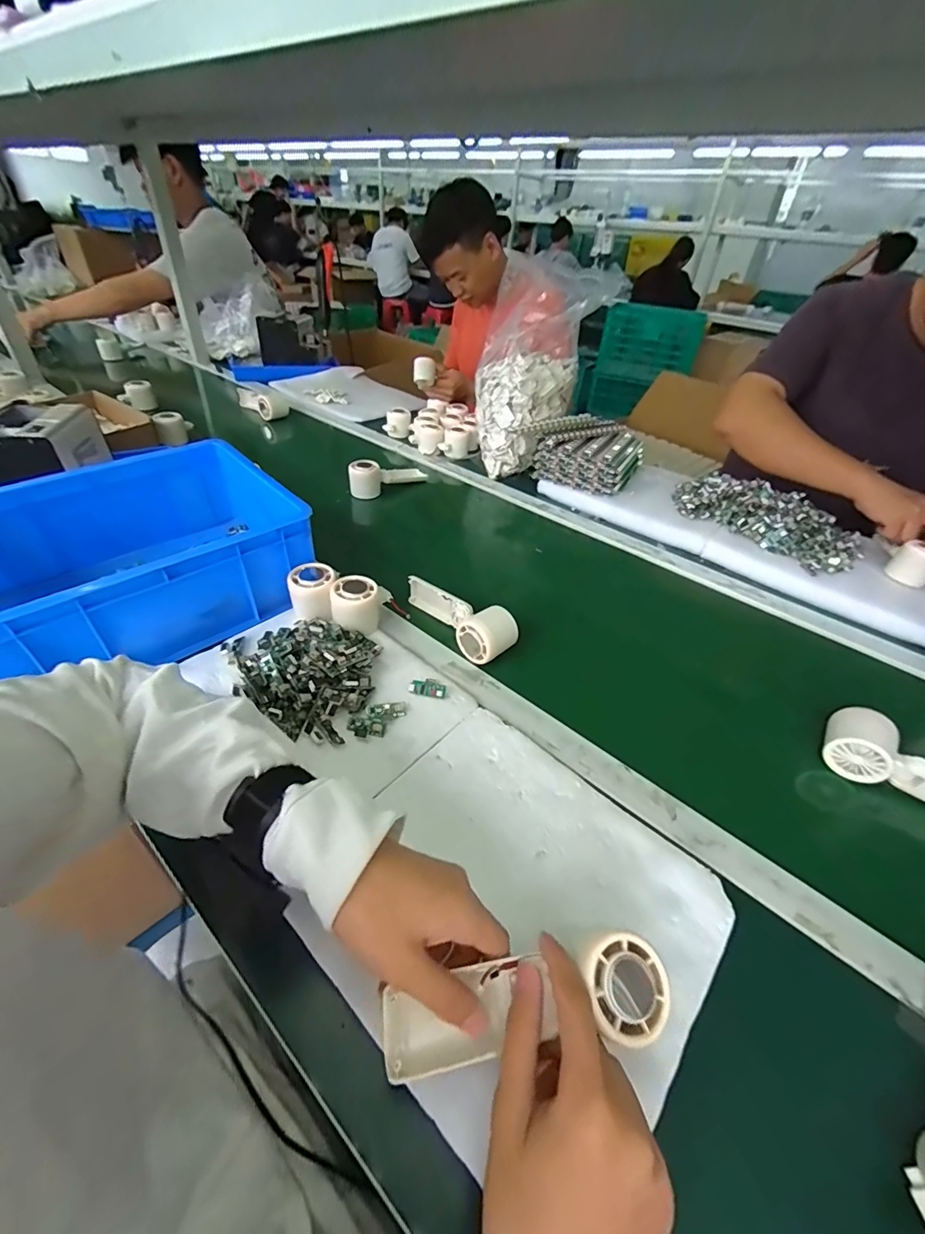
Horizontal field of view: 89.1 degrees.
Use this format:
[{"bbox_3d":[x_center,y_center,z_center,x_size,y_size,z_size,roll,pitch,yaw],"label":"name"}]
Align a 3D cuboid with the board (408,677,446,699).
[{"bbox_3d":[-0.037,0.076,0.504,0.040,0.004,0.021,12,61,10],"label":"board"}]

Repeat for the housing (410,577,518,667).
[{"bbox_3d":[-0.003,-0.008,0.605,0.060,0.045,0.158,-26,49,-32],"label":"housing"}]

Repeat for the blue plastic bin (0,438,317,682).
[{"bbox_3d":[-0.384,-0.074,0.563,0.313,0.131,0.261,-30,51,-34],"label":"blue plastic bin"}]

